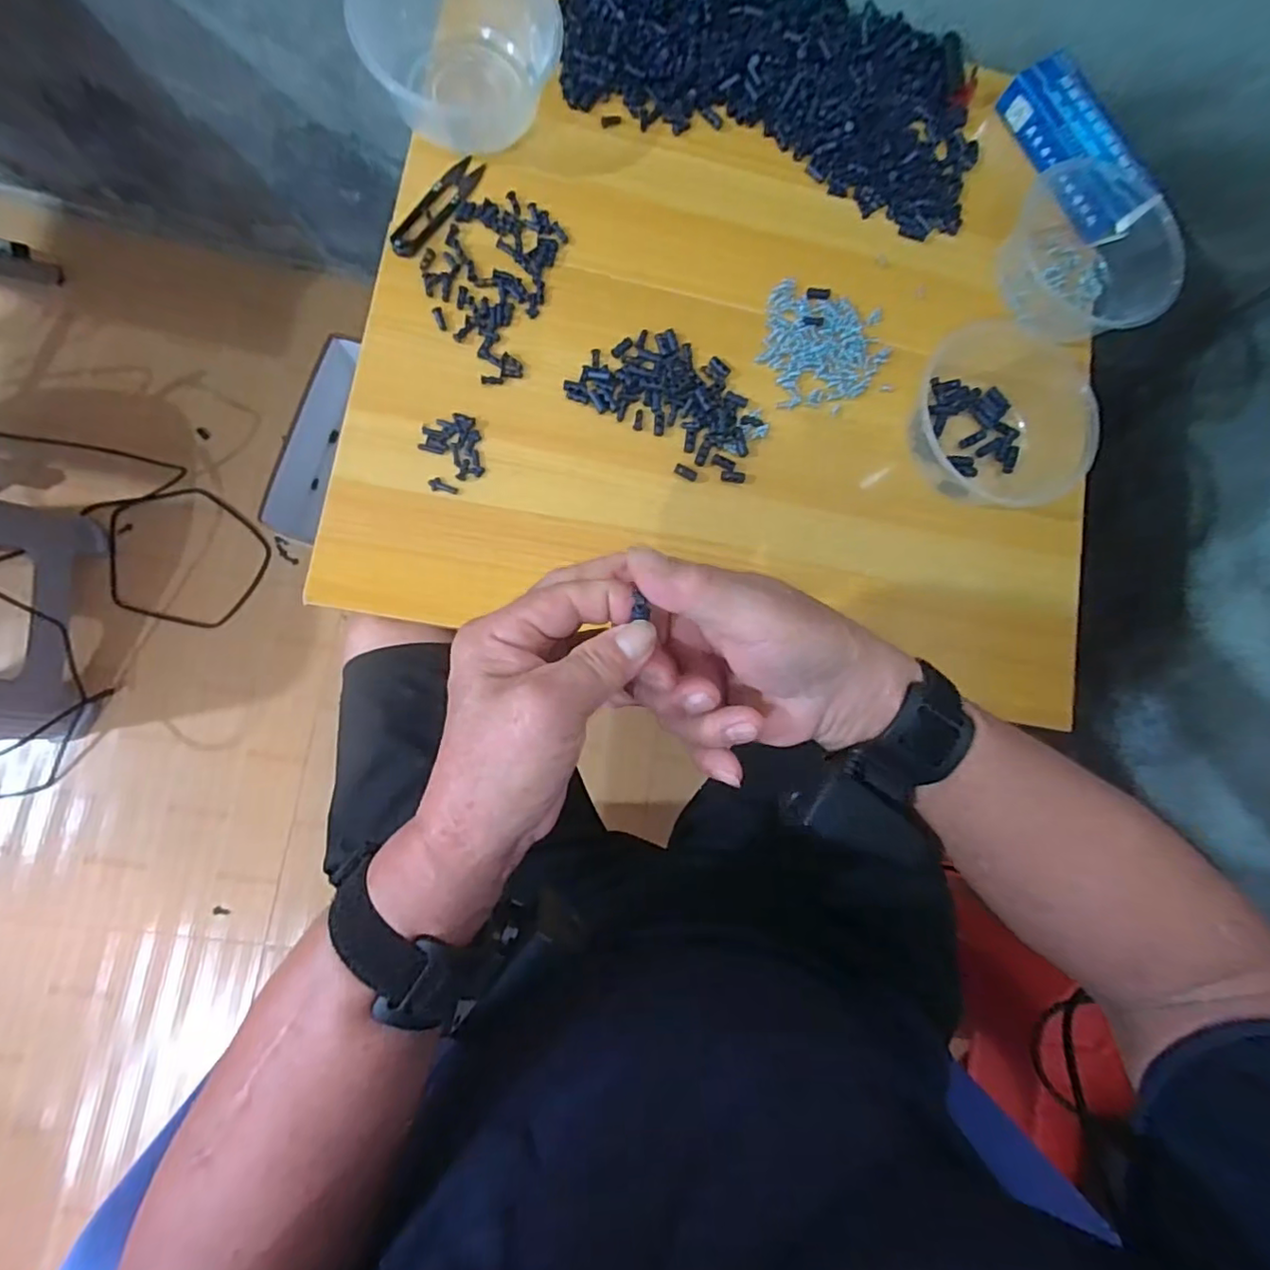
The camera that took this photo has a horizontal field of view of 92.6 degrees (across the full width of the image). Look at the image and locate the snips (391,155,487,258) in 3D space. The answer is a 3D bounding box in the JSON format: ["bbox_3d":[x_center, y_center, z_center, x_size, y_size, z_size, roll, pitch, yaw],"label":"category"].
[{"bbox_3d":[-0.149,-0.326,0.460,0.025,0.010,0.100,32,82,-3],"label":"snips"}]

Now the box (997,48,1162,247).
[{"bbox_3d":[0.377,-0.411,0.514,0.056,0.033,0.159,-32,89,-9],"label":"box"}]

